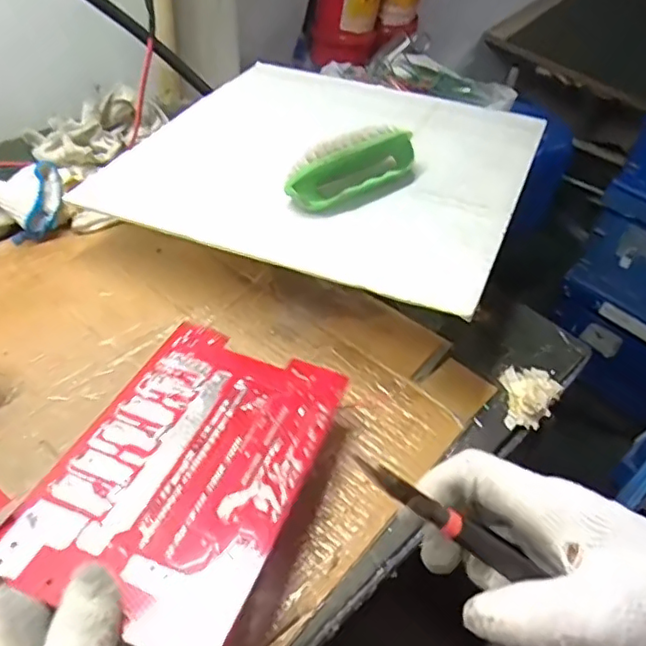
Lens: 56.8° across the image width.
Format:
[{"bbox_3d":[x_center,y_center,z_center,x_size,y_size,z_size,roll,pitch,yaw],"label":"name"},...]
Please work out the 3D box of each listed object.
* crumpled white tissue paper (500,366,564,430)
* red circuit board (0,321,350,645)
[{"bbox_3d":[0.155,0.051,0.455,0.043,0.016,0.064,31,50,22],"label":"crumpled white tissue paper"},{"bbox_3d":[-0.076,0.077,0.344,0.127,0.017,0.192,18,47,11],"label":"red circuit board"}]

